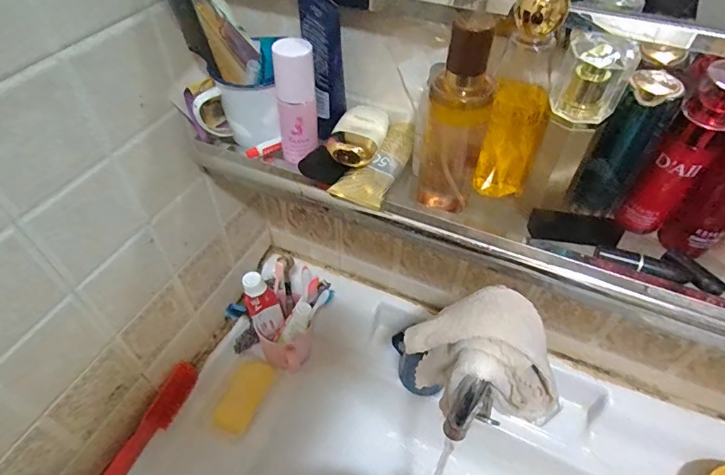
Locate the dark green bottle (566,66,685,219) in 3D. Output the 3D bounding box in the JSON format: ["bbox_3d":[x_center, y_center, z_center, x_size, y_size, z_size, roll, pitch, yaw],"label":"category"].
[{"bbox_3d":[0.212,-0.068,0.357,0.033,0.124,0.038,-33,57,-25],"label":"dark green bottle"}]

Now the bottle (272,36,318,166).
[{"bbox_3d":[-0.064,-0.128,0.421,0.037,0.112,0.031,-8,50,-7],"label":"bottle"}]

